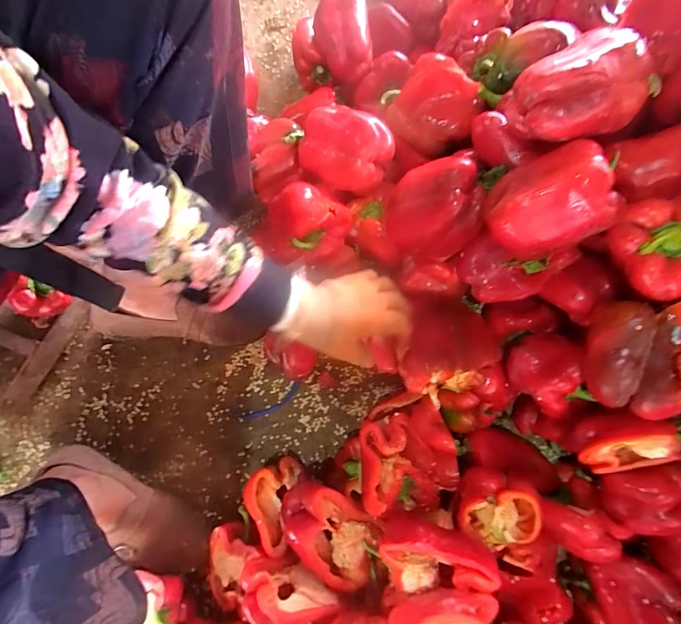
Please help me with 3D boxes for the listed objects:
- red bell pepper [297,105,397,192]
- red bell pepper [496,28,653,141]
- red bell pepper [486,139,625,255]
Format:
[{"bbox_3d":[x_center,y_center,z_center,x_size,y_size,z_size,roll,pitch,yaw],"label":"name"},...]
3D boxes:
[{"bbox_3d":[0.006,-0.210,0.474,0.113,0.069,0.095,29,80,5],"label":"red bell pepper"},{"bbox_3d":[0.224,-0.213,0.362,0.112,0.081,0.095,-5,79,-1],"label":"red bell pepper"},{"bbox_3d":[0.209,-0.101,0.372,0.107,0.084,0.074,-22,50,27],"label":"red bell pepper"}]

